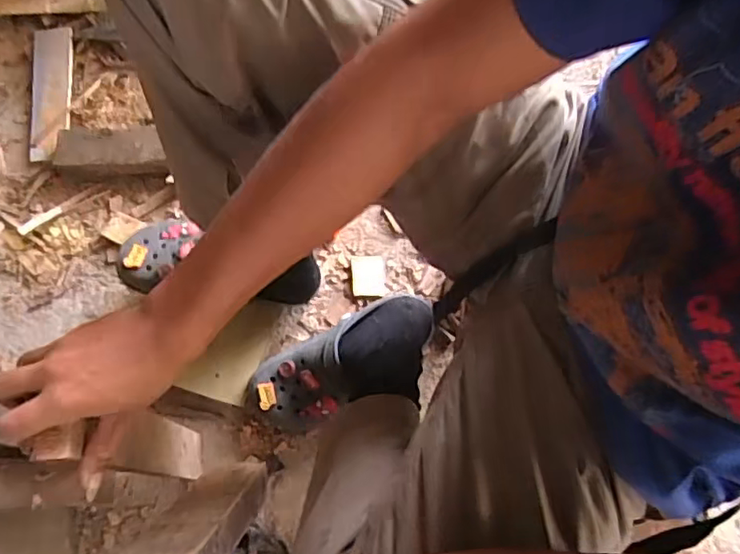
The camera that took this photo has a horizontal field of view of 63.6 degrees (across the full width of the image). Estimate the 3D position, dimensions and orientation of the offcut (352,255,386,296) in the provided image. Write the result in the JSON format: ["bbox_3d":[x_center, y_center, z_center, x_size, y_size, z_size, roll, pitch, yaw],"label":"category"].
[{"bbox_3d":[-0.002,-0.003,0.847,0.047,0.004,0.060,-2,71,-1],"label":"offcut"}]

